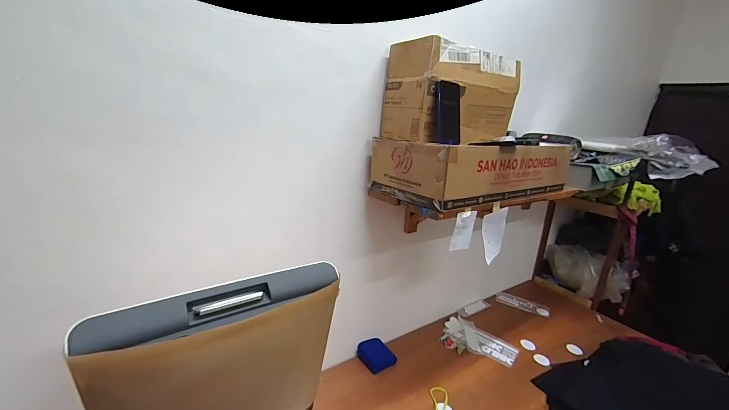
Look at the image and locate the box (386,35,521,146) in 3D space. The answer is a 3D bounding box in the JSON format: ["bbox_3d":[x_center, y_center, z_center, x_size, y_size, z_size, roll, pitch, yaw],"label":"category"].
[{"bbox_3d":[0.254,-0.318,0.906,0.355,0.232,0.210,-7,22,-32],"label":"box"}]

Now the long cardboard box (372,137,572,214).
[{"bbox_3d":[0.347,-0.128,0.961,0.594,0.142,0.280,-7,22,-32],"label":"long cardboard box"}]

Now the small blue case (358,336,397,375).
[{"bbox_3d":[0.045,0.544,1.134,0.115,0.039,0.120,-8,23,-34],"label":"small blue case"}]

